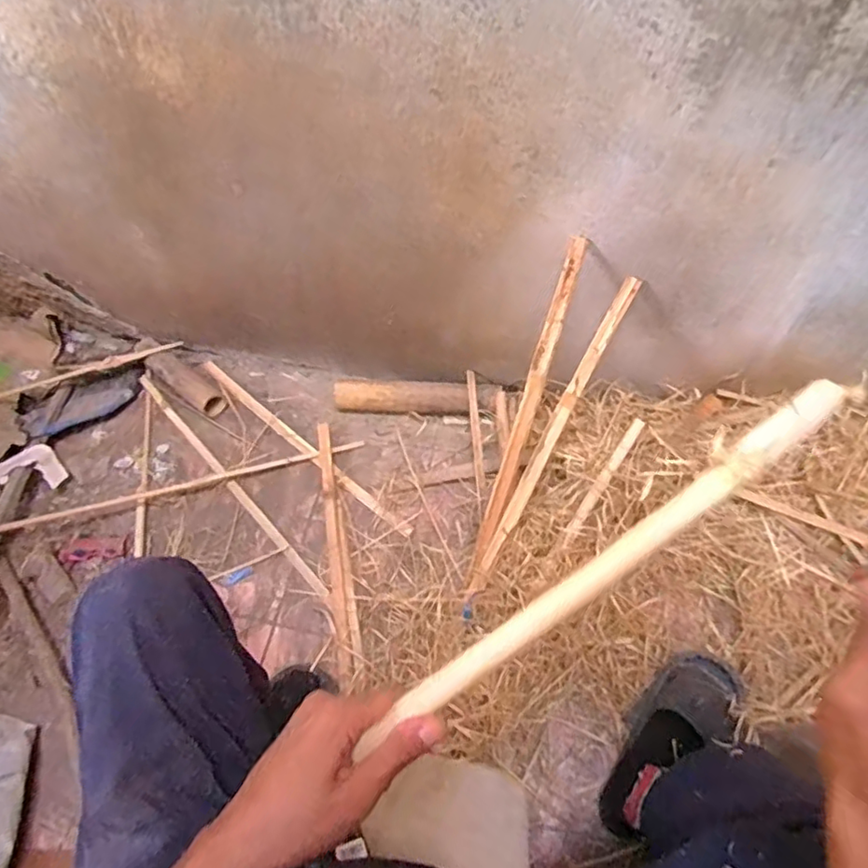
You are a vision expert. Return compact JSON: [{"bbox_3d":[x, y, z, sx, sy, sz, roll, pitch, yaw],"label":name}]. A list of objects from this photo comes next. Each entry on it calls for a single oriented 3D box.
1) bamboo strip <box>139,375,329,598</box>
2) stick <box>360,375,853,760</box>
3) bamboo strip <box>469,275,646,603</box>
[{"bbox_3d":[-0.416,0.089,1.177,0.025,0.015,0.642,-39,66,-20],"label":"bamboo strip"},{"bbox_3d":[0.093,0.085,0.354,0.341,0.010,0.020,-39,64,8],"label":"stick"},{"bbox_3d":[0.188,0.002,0.929,0.025,0.012,0.546,27,89,16],"label":"bamboo strip"}]

